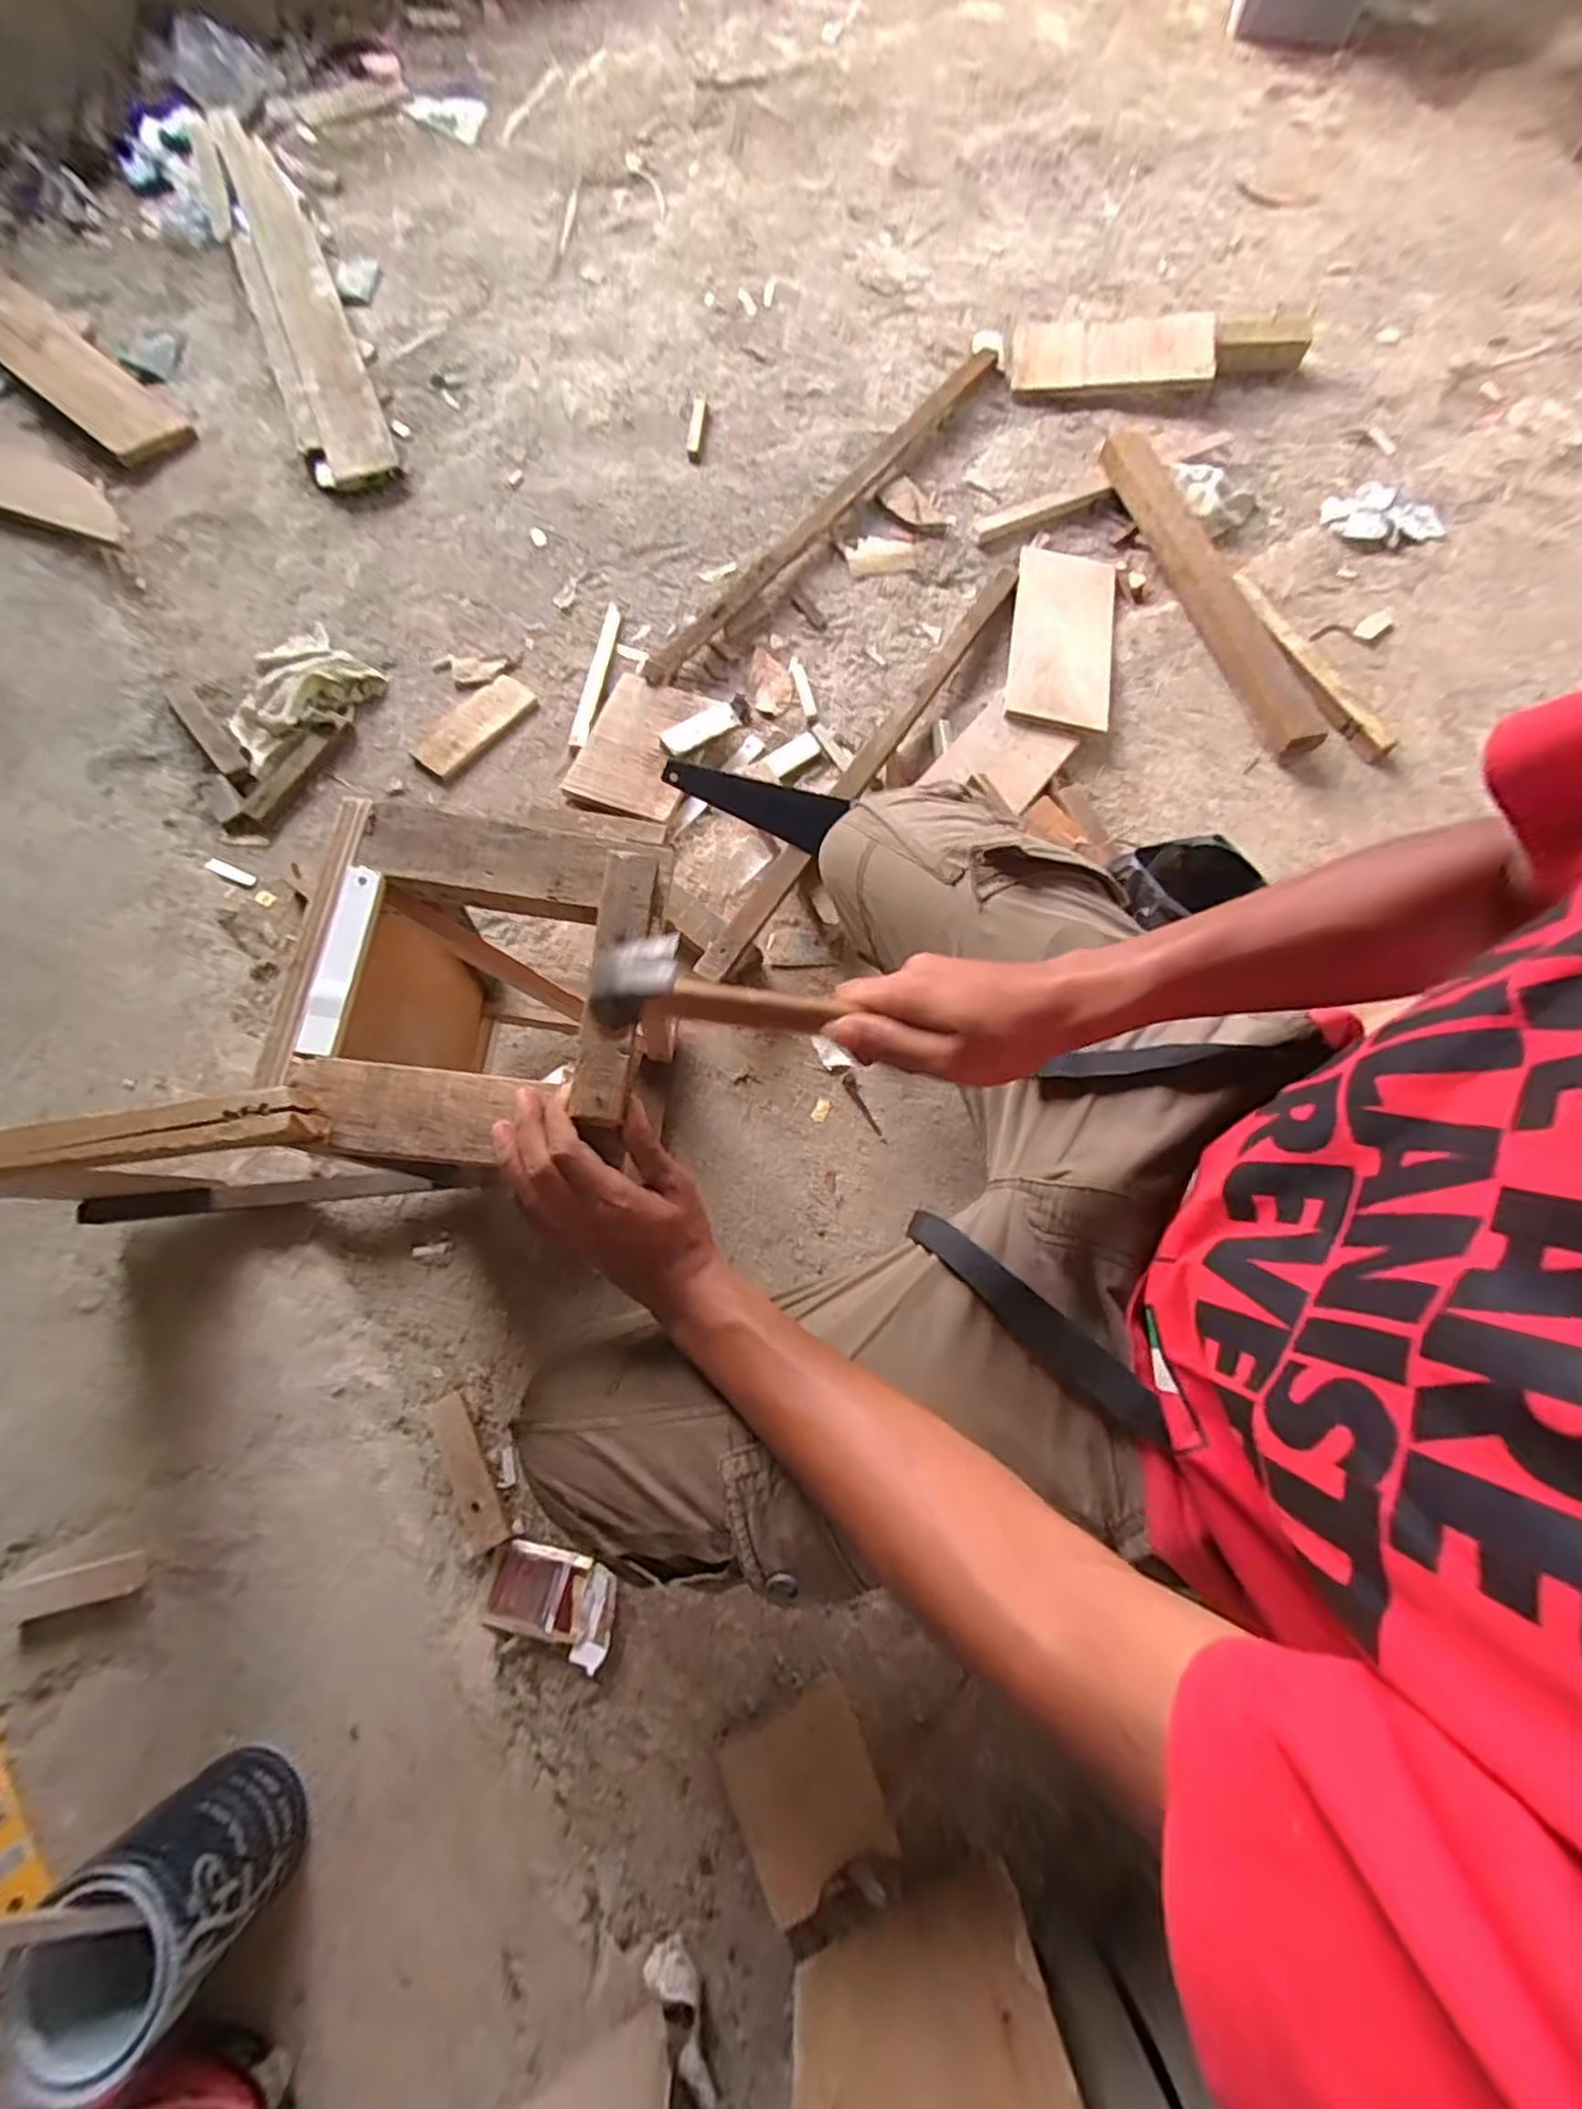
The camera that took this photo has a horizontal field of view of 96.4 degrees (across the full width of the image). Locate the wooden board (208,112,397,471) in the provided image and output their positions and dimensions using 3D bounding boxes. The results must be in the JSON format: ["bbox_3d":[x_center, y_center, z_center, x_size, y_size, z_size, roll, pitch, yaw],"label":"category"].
[{"bbox_3d":[-0.813,-1.273,1.174,0.095,0.032,0.903,-20,74,-16],"label":"wooden board"}]

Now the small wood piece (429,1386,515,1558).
[{"bbox_3d":[-0.293,0.377,0.645,0.038,0.020,0.131,-25,74,-10],"label":"small wood piece"}]

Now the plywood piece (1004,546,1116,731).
[{"bbox_3d":[0.369,-0.563,0.952,0.141,0.016,0.333,15,64,-6],"label":"plywood piece"}]

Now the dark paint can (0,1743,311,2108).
[{"bbox_3d":[-0.434,0.590,0.493,0.114,0.120,0.107,-41,75,-11],"label":"dark paint can"}]

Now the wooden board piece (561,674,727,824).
[{"bbox_3d":[-0.187,-0.404,0.912,0.142,0.021,0.203,20,72,2],"label":"wooden board piece"}]

